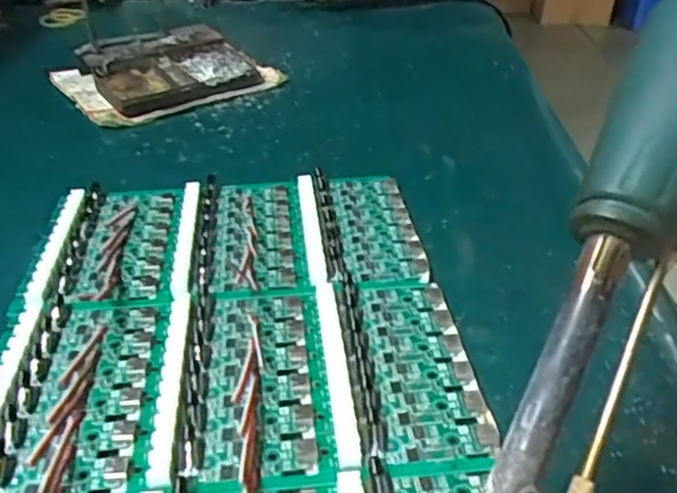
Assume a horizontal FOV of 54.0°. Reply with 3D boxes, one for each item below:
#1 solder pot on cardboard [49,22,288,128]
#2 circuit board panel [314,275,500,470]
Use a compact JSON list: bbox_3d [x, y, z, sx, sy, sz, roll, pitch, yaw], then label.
[{"bbox_3d":[-0.136,-0.142,0.526,0.147,0.030,0.118,-22,40,-29],"label":"solder pot on cardboard"},{"bbox_3d":[0.023,0.044,0.268,0.057,0.004,0.099,-4,35,-6],"label":"circuit board panel"}]

